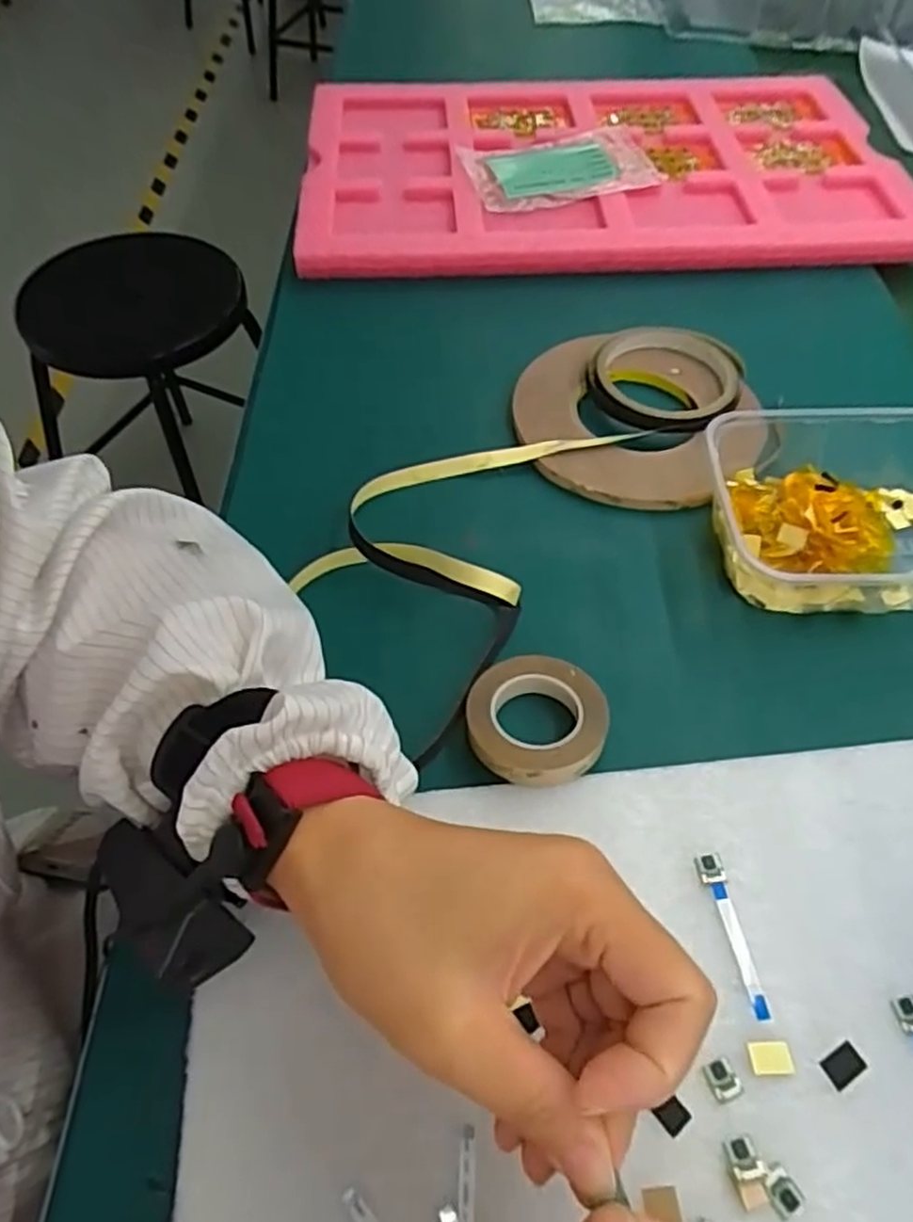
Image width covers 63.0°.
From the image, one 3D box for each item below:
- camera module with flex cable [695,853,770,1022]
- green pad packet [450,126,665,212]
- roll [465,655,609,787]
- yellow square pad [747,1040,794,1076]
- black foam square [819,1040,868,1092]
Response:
[{"bbox_3d":[0.107,0.124,0.288,0.009,0.004,0.060,-8,57,-7],"label":"camera module with flex cable"},{"bbox_3d":[0.085,-0.370,0.617,0.153,0.014,0.106,-12,57,-10],"label":"green pad packet"},{"bbox_3d":[0.036,0.051,0.340,0.060,0.026,0.065,1,56,-2],"label":"roll"},{"bbox_3d":[0.112,0.158,0.264,0.015,0.004,0.011,0,56,-2],"label":"yellow square pad"},{"bbox_3d":[0.137,0.161,0.263,0.015,0.004,0.010,-27,59,-17],"label":"black foam square"}]

